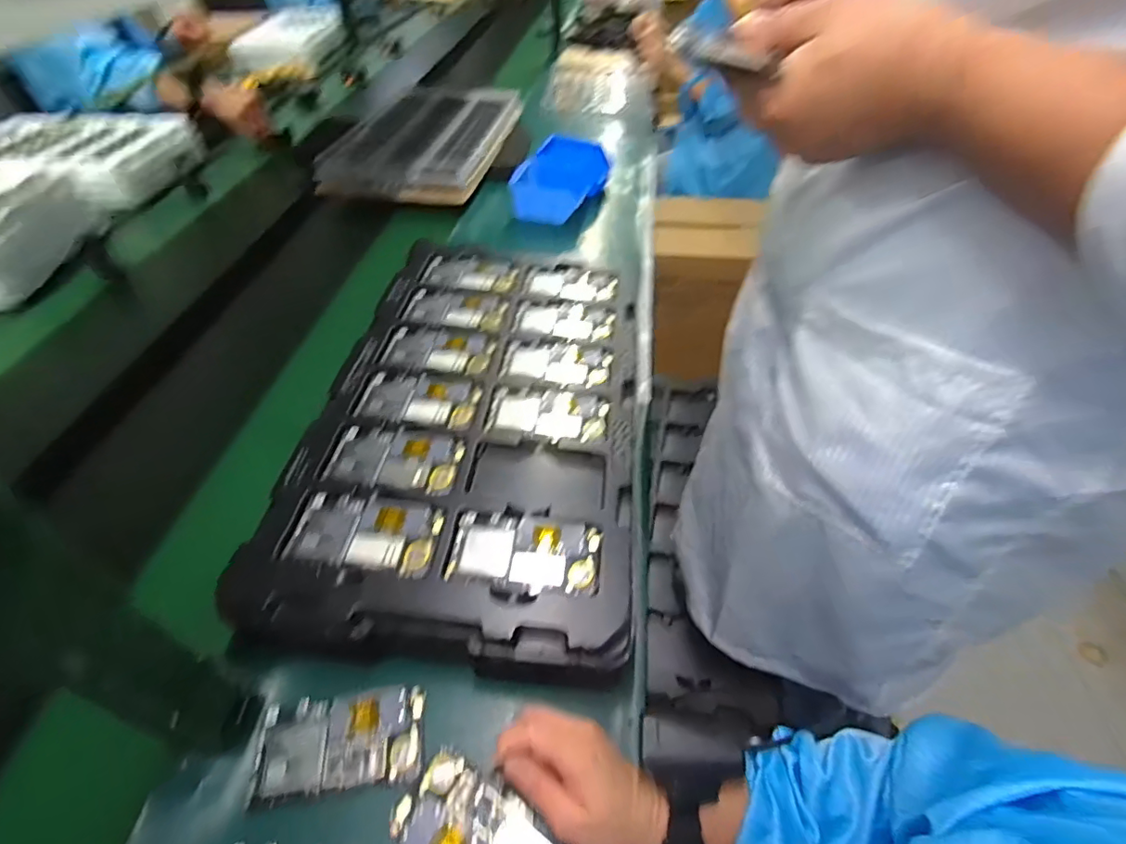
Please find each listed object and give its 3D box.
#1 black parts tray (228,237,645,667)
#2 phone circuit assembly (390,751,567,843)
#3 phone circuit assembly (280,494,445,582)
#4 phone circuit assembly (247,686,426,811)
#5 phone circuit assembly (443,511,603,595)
[{"bbox_3d":[-0.084,-0.023,0.596,0.331,0.035,0.547,6,48,2],"label":"black parts tray"},{"bbox_3d":[-0.058,0.302,0.388,0.124,0.011,0.066,29,53,21],"label":"phone circuit assembly"},{"bbox_3d":[-0.172,0.098,0.470,0.122,0.006,0.074,9,48,5],"label":"phone circuit assembly"},{"bbox_3d":[-0.173,0.252,0.422,0.122,0.013,0.064,-6,49,-8],"label":"phone circuit assembly"},{"bbox_3d":[-0.033,0.113,0.468,0.126,0.007,0.067,7,48,3],"label":"phone circuit assembly"}]

